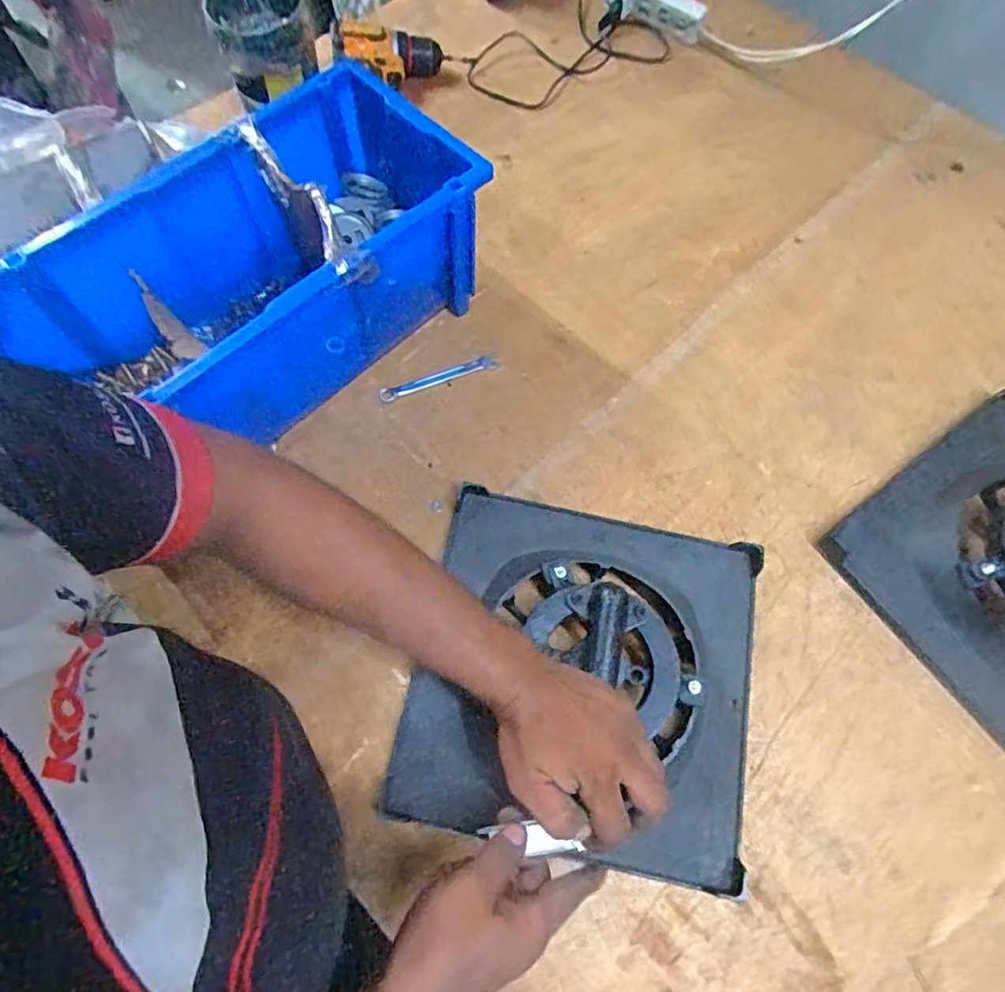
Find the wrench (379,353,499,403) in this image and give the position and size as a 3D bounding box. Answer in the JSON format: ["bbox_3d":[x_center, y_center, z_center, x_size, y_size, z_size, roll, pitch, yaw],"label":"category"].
[{"bbox_3d":[-0.070,-0.130,0.670,0.132,0.007,0.017,-20,71,-7],"label":"wrench"}]

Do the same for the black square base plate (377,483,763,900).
[{"bbox_3d":[0.071,0.142,0.513,0.292,0.095,0.293,11,70,4],"label":"black square base plate"}]

